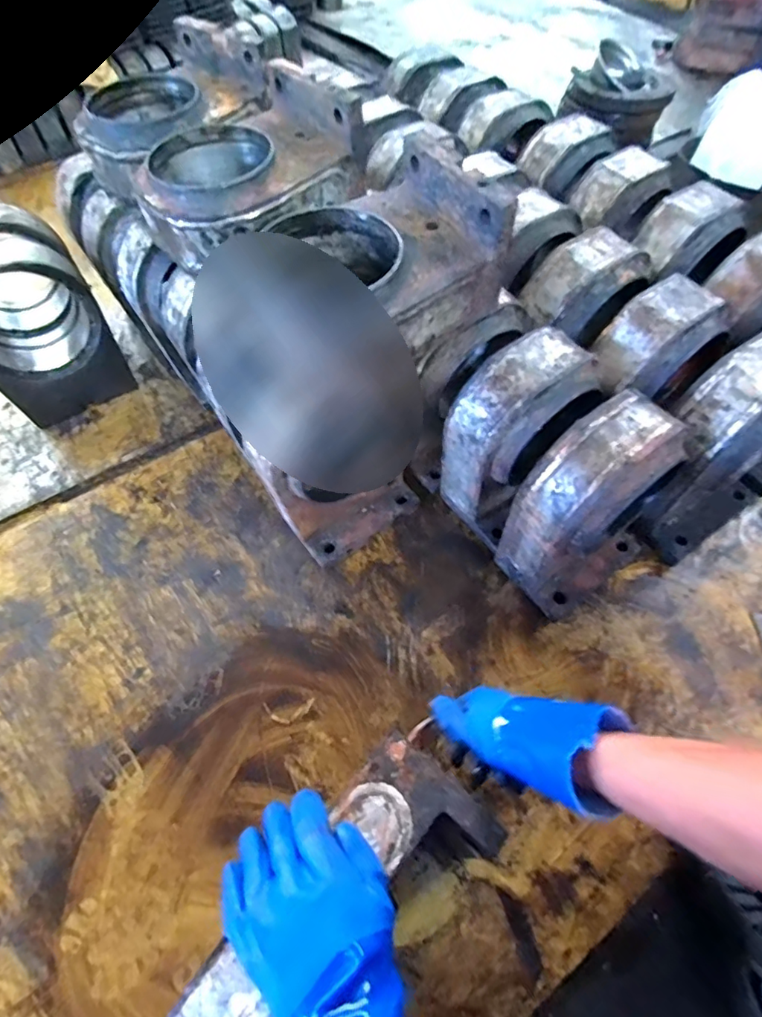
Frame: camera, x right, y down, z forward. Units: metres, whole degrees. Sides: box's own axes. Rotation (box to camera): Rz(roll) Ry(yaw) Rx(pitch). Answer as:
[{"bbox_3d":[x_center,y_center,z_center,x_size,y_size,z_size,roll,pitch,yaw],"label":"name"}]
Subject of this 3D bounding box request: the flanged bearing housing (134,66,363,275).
[{"bbox_3d":[-0.194,-0.492,0.742,0.308,0.120,0.211,-40,66,-21],"label":"flanged bearing housing"}]

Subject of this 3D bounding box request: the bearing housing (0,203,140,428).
[{"bbox_3d":[-0.646,-0.351,0.953,0.214,0.305,0.221,-29,63,-15],"label":"bearing housing"}]

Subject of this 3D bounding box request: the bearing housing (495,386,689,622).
[{"bbox_3d":[0.296,0.006,0.712,0.209,0.307,0.135,-34,65,-17],"label":"bearing housing"}]

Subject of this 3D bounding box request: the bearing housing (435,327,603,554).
[{"bbox_3d":[0.212,-0.105,0.762,0.217,0.283,0.124,-33,64,-17],"label":"bearing housing"}]

